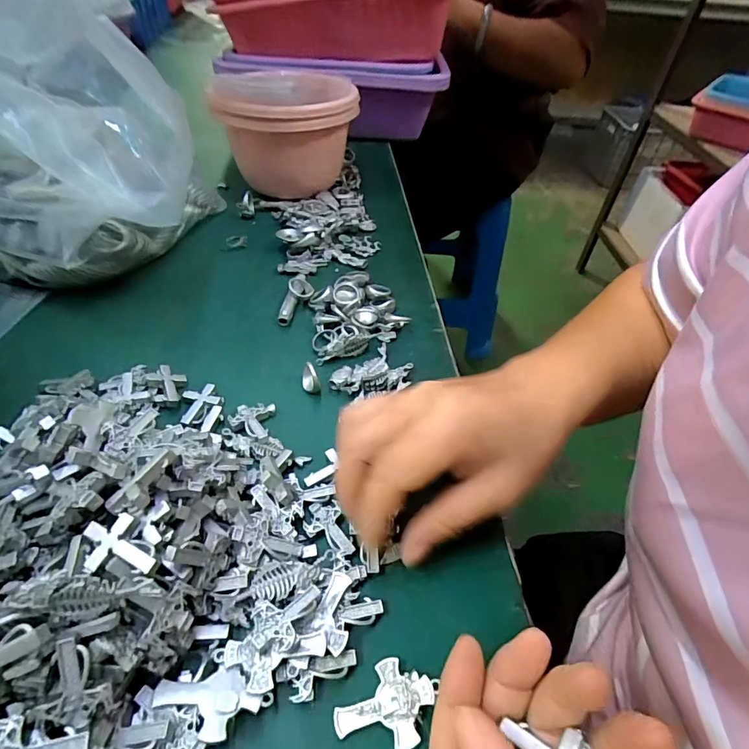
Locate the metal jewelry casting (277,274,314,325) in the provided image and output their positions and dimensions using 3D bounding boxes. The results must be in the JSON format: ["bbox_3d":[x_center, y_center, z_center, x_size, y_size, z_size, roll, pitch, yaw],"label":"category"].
[{"bbox_3d":[-0.064,-0.064,0.379,0.020,0.015,0.055,8,47,3],"label":"metal jewelry casting"}]

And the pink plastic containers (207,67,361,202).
[{"bbox_3d":[-0.089,-0.259,0.484,0.137,0.119,0.131,0,47,-4],"label":"pink plastic containers"}]

